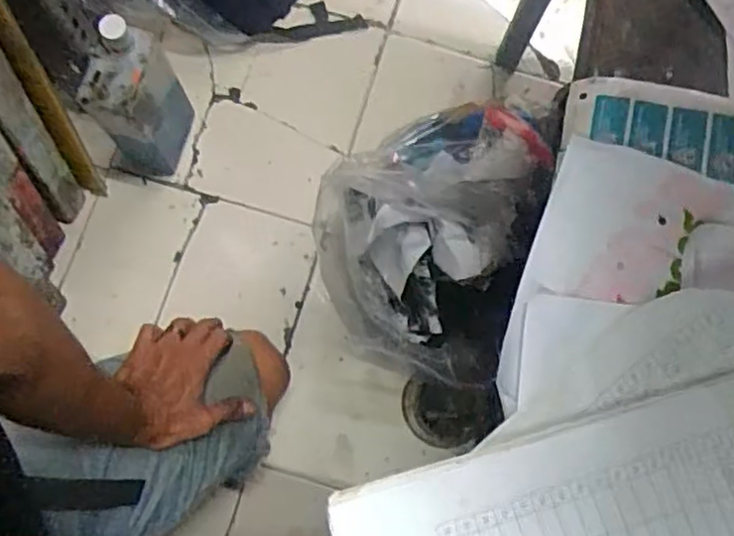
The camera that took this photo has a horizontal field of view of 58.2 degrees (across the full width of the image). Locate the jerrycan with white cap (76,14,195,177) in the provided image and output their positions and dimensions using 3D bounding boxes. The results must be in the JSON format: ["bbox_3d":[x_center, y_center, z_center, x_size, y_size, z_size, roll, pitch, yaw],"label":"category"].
[{"bbox_3d":[-0.265,-0.193,0.768,0.067,0.231,0.100,18,79,3],"label":"jerrycan with white cap"}]

